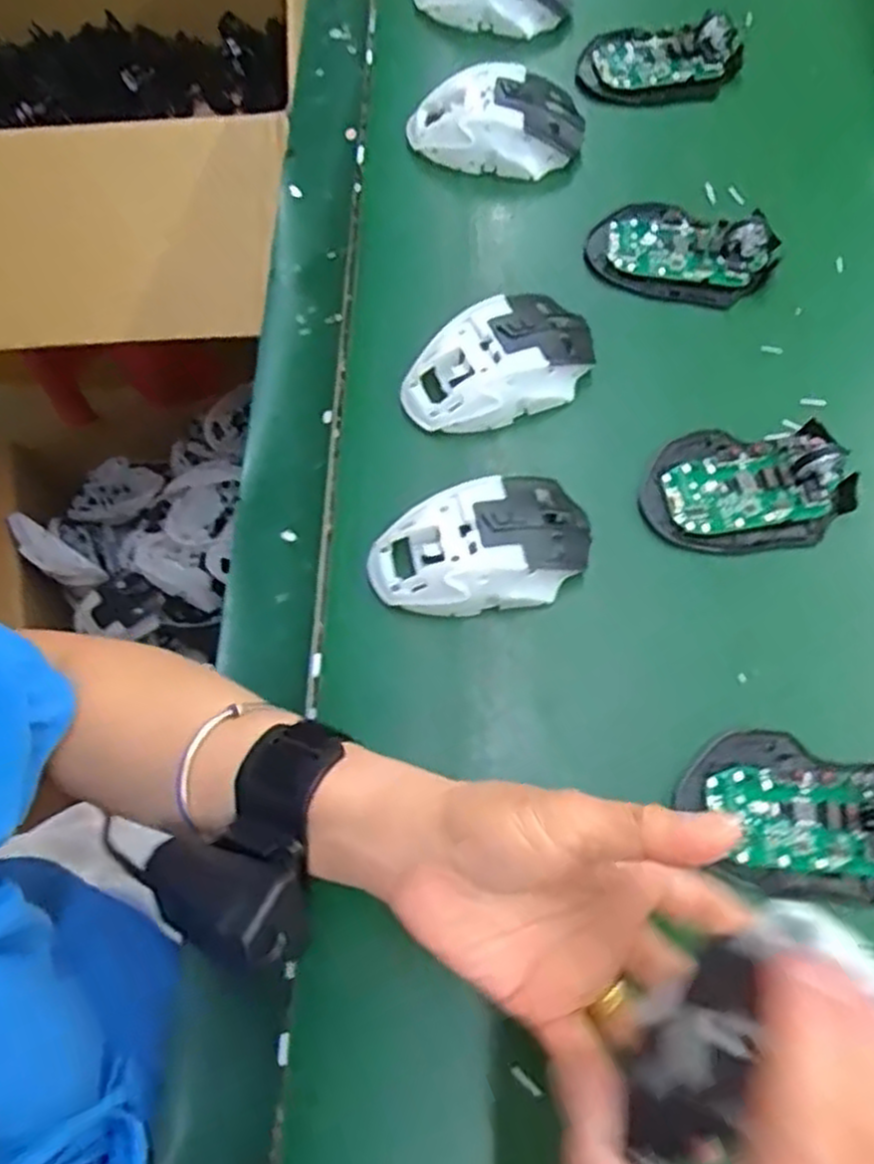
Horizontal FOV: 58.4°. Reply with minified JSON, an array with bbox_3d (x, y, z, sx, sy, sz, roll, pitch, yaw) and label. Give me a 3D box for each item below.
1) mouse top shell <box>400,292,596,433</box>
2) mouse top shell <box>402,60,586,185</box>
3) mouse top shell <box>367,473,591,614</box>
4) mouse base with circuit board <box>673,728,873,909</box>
[{"bbox_3d":[0.037,-0.127,0.460,0.113,0.036,0.064,-27,70,-10],"label":"mouse top shell"},{"bbox_3d":[0.040,-0.314,0.533,0.119,0.040,0.064,2,68,1],"label":"mouse top shell"},{"bbox_3d":[0.023,-0.020,0.418,0.115,0.042,0.064,-7,68,-2],"label":"mouse top shell"},{"bbox_3d":[0.178,0.110,0.372,0.112,0.026,0.077,2,68,1],"label":"mouse base with circuit board"}]

